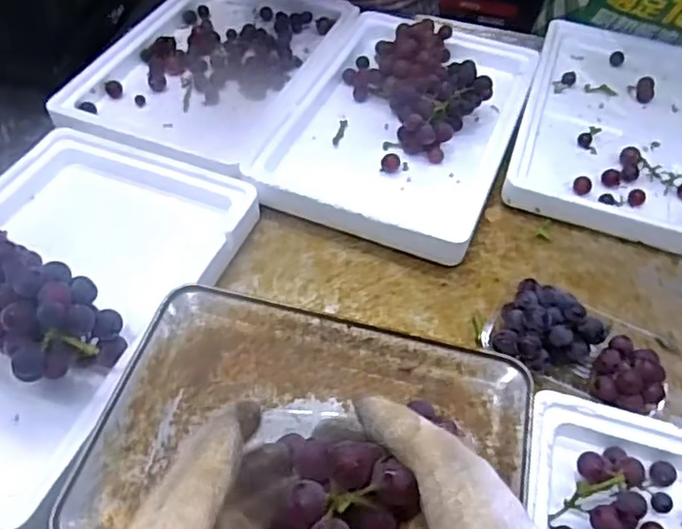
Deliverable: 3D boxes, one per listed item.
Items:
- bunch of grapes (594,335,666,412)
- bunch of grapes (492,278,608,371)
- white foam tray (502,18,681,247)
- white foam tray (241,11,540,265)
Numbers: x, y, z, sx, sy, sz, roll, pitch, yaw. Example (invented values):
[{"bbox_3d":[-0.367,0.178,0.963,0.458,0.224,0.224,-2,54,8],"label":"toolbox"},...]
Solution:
[{"bbox_3d":[0.289,0.114,0.645,0.067,0.055,0.078,12,51,7],"label":"bunch of grapes"},{"bbox_3d":[0.207,0.078,0.661,0.094,0.074,0.094,2,50,-2],"label":"bunch of grapes"},{"bbox_3d":[0.468,-0.212,0.926,0.379,0.033,0.478,18,53,9],"label":"white foam tray"},{"bbox_3d":[0.092,-0.218,0.888,0.307,0.054,0.462,19,54,10],"label":"white foam tray"}]

